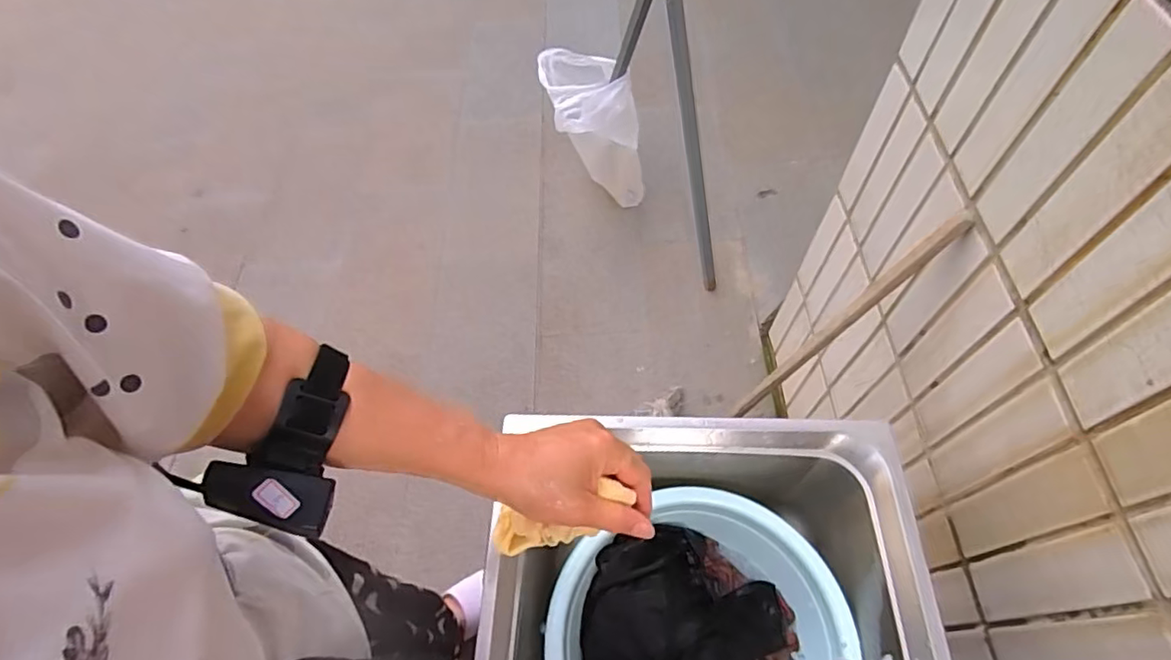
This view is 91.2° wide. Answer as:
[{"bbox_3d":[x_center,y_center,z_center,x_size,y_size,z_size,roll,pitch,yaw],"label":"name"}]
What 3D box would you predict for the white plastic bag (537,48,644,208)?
[{"bbox_3d":[0.017,-0.583,1.658,0.225,0.361,0.291,-13,60,-4],"label":"white plastic bag"}]

